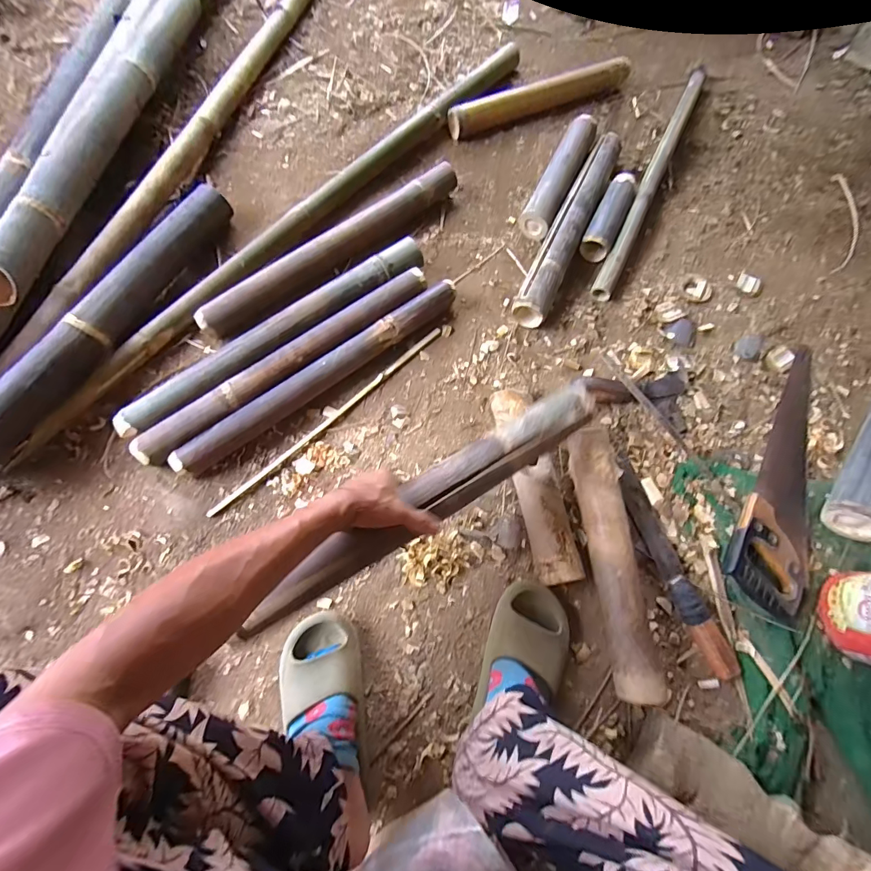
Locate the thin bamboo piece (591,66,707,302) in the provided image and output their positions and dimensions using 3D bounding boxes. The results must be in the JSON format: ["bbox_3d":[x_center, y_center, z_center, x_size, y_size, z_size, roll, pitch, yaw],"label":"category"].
[{"bbox_3d":[0.489,-0.583,0.938,0.045,0.036,0.730,26,73,7],"label":"thin bamboo piece"}]

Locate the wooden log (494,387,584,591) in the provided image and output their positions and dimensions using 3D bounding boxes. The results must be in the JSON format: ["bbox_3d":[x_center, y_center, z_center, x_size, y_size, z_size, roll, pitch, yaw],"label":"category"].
[{"bbox_3d":[0.165,0.073,0.687,0.078,0.047,0.319,-11,72,-5],"label":"wooden log"}]

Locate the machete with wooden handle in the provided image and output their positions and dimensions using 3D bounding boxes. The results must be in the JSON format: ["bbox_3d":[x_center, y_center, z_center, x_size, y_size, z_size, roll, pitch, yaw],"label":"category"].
[{"bbox_3d":[0.364,0.189,0.655,0.050,0.037,0.342,-17,72,-7],"label":"machete with wooden handle"}]

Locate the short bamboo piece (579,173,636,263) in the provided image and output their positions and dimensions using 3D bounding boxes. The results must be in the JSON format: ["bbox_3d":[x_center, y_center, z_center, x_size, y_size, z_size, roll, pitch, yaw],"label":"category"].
[{"bbox_3d":[0.367,-0.464,0.890,0.058,0.048,0.216,26,73,7],"label":"short bamboo piece"}]

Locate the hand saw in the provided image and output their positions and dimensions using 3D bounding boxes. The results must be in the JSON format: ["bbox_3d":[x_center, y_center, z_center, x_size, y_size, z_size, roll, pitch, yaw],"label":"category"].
[{"bbox_3d":[0.598,0.056,0.696,0.121,0.043,0.481,30,73,9],"label":"hand saw"}]

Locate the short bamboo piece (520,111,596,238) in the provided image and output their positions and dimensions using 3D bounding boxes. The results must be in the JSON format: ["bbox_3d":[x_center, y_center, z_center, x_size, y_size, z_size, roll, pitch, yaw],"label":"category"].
[{"bbox_3d":[0.270,-0.566,0.919,0.066,0.056,0.319,25,73,7],"label":"short bamboo piece"}]

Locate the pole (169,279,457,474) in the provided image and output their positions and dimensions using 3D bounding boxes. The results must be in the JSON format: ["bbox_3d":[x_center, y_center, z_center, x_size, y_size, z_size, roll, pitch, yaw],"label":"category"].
[{"bbox_3d":[-0.192,-0.110,0.745,0.561,0.053,0.055,-36,75,-12],"label":"pole"}]

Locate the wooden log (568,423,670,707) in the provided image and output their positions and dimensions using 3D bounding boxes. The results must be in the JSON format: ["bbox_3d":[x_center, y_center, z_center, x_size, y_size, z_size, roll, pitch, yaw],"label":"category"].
[{"bbox_3d":[0.264,0.179,0.640,0.065,0.067,0.378,-3,71,-2],"label":"wooden log"}]

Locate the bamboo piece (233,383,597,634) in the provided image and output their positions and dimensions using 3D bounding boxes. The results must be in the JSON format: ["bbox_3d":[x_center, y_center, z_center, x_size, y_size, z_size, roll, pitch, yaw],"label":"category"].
[{"bbox_3d":[0.009,0.067,0.527,0.511,0.032,0.061,-32,74,-21],"label":"bamboo piece"}]

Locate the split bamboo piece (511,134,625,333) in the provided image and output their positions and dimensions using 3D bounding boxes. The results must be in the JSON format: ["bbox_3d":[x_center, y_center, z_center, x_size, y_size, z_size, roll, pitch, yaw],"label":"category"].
[{"bbox_3d":[0.280,-0.441,0.866,0.063,0.059,0.519,24,72,7],"label":"split bamboo piece"}]

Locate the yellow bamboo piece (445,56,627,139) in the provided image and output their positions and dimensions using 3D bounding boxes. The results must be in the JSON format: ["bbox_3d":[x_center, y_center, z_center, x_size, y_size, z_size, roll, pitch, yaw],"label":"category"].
[{"bbox_3d":[0.249,-0.812,1.018,0.464,0.074,0.053,-21,73,-8],"label":"yellow bamboo piece"}]

